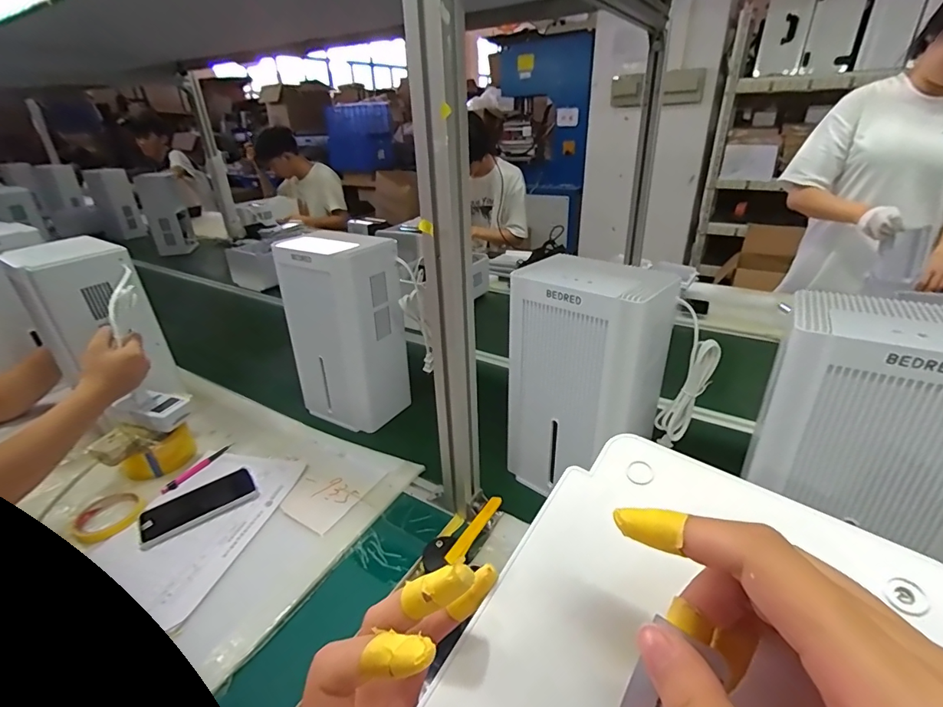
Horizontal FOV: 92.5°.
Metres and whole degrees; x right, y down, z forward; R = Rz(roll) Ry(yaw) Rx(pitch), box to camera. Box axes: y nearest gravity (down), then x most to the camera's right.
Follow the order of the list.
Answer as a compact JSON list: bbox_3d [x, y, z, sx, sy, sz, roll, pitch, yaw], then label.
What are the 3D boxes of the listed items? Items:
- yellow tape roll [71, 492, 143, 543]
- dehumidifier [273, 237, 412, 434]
[{"bbox_3d":[-0.562,0.254,0.701,0.096,0.012,0.087,23,36,37],"label":"yellow tape roll"},{"bbox_3d":[-0.232,-0.037,0.872,0.200,0.351,0.114,11,30,20],"label":"dehumidifier"}]

